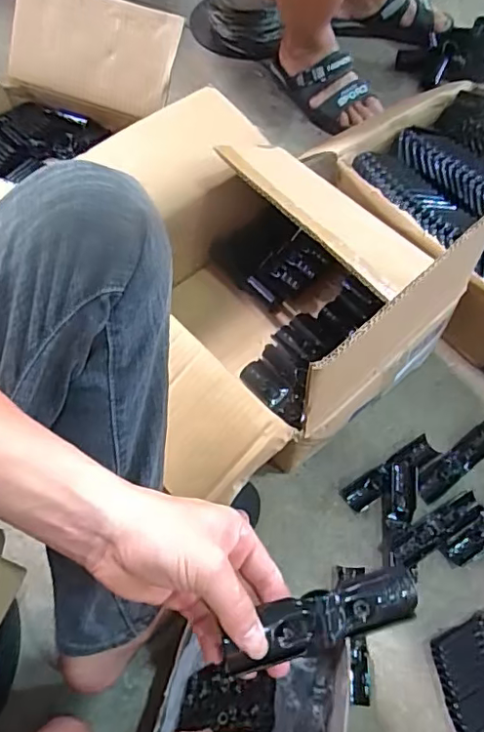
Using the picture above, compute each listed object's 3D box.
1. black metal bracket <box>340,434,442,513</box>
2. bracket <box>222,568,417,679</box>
[{"bbox_3d":[0.178,0.129,0.651,0.125,0.015,0.031,-30,65,-15],"label":"black metal bracket"},{"bbox_3d":[0.051,0.162,0.345,0.129,0.023,0.034,-14,62,-14],"label":"bracket"}]

